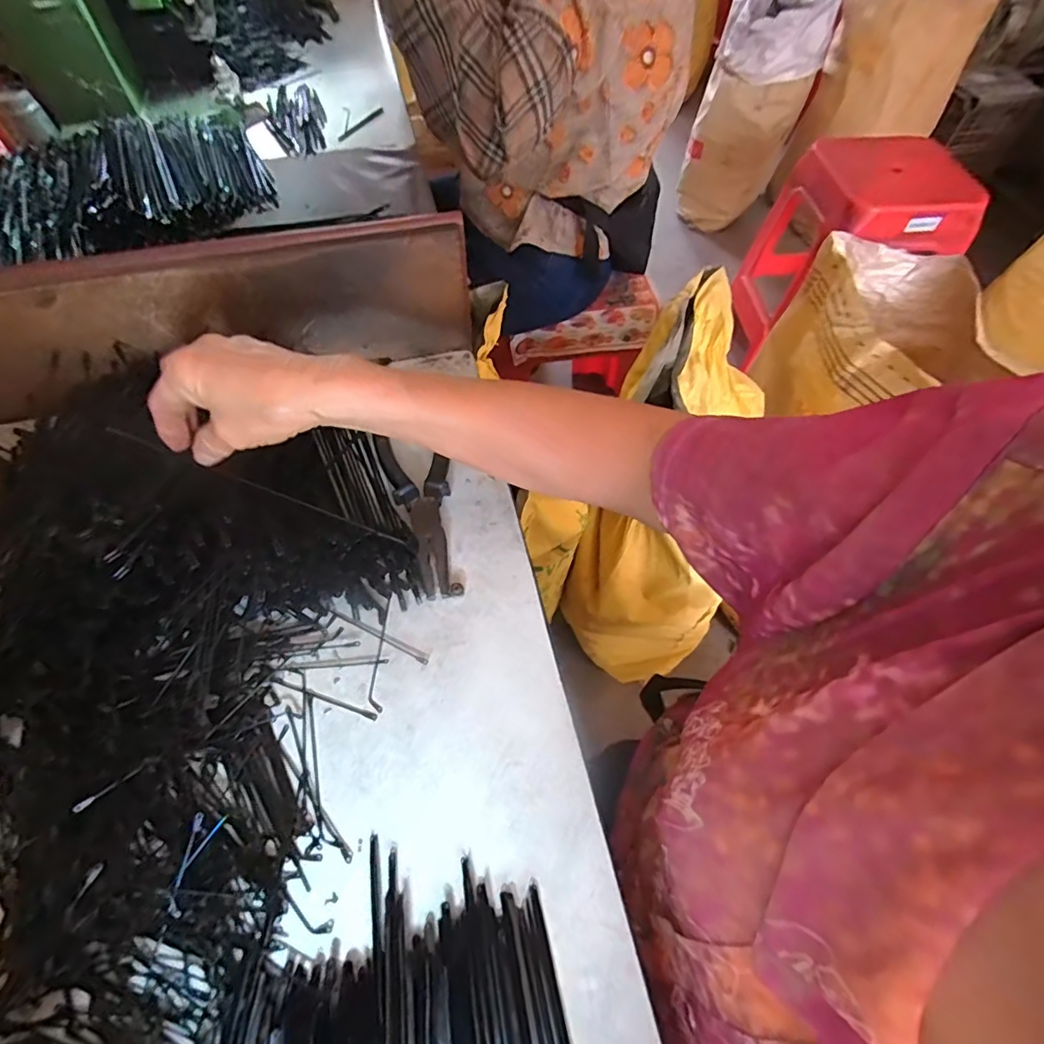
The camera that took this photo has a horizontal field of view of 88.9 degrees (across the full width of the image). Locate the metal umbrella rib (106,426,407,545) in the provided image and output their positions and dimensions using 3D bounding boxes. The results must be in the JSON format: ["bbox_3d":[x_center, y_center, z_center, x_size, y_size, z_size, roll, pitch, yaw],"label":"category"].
[{"bbox_3d":[-0.175,-0.023,0.359,0.201,0.010,0.005,22,59,-8],"label":"metal umbrella rib"}]

